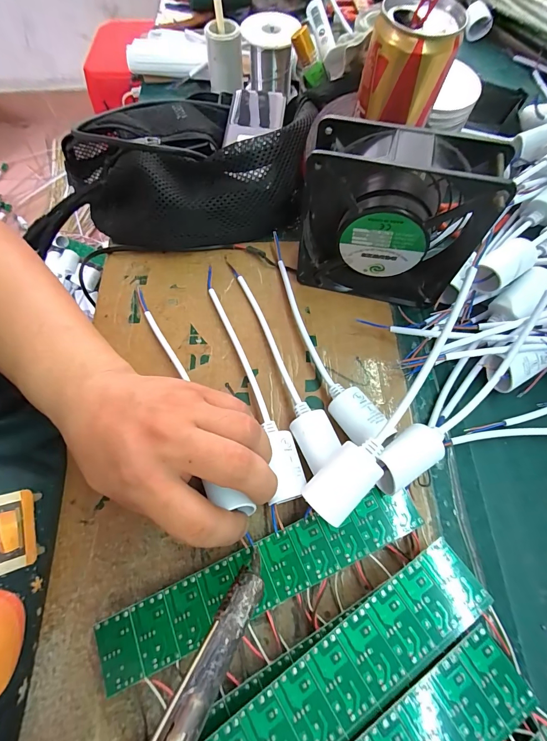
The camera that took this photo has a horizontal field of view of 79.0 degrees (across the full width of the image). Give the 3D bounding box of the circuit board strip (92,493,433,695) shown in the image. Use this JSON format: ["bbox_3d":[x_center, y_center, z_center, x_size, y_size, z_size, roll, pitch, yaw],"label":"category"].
[{"bbox_3d":[-0.003,0.126,0.208,0.199,0.017,0.034,-22,69,-9],"label":"circuit board strip"}]

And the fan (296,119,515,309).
[{"bbox_3d":[0.085,-0.108,0.249,0.120,0.120,0.048,16,68,7],"label":"fan"}]

